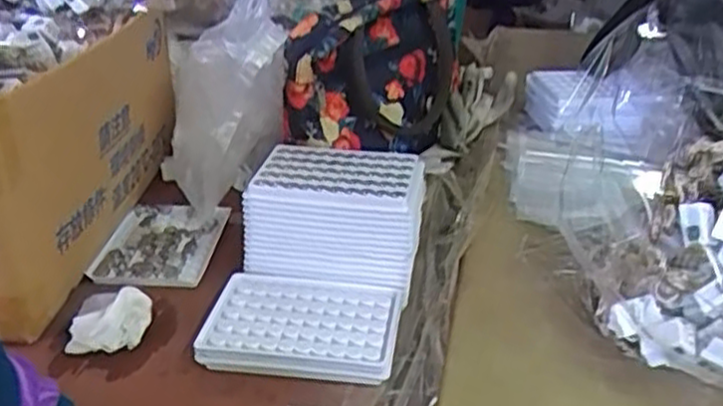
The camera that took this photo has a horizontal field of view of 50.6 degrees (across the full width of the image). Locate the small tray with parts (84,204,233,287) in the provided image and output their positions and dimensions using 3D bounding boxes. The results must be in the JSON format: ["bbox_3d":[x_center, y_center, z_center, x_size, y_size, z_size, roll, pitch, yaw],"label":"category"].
[{"bbox_3d":[-0.171,0.034,0.651,0.093,0.014,0.121,3,27,4],"label":"small tray with parts"}]

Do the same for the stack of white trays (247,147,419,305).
[{"bbox_3d":[-0.019,0.007,0.602,0.132,0.070,0.106,6,27,9],"label":"stack of white trays"}]

